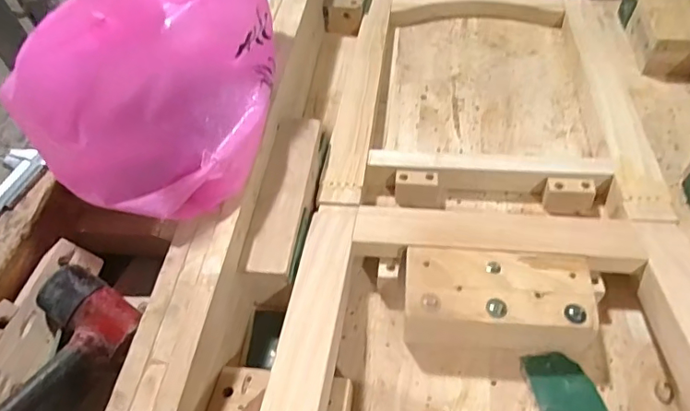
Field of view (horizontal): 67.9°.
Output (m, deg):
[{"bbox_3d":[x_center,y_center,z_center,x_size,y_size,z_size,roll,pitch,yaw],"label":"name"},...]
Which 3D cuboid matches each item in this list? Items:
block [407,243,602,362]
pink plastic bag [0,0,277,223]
[{"bbox_3d":[0.148,0.096,0.507,0.172,0.065,0.079,2,54,8],"label":"block"},{"bbox_3d":[-0.184,-0.163,0.500,0.191,0.200,0.317,2,54,7],"label":"pink plastic bag"}]

